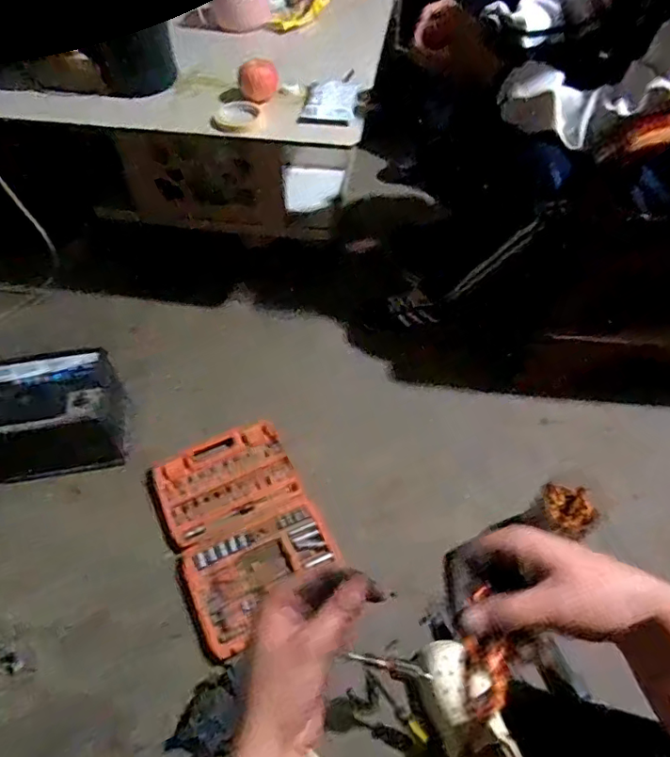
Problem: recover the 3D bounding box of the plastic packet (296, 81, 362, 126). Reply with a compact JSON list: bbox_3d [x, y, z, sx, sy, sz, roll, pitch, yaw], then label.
[{"bbox_3d":[-0.009,-0.537,1.026,0.103,0.013,0.158,7,53,3],"label":"plastic packet"}]

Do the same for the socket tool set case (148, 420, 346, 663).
[{"bbox_3d":[-0.173,0.267,0.984,0.264,0.032,0.371,-21,57,-17],"label":"socket tool set case"}]

